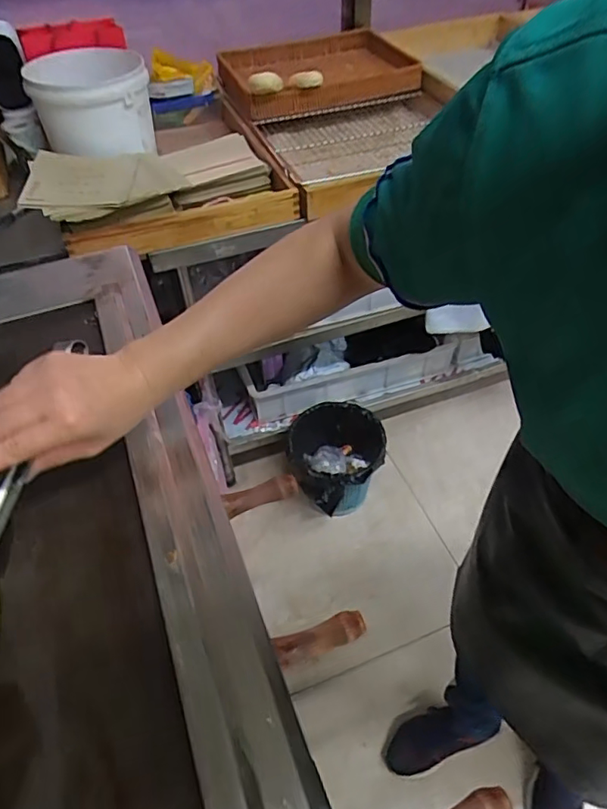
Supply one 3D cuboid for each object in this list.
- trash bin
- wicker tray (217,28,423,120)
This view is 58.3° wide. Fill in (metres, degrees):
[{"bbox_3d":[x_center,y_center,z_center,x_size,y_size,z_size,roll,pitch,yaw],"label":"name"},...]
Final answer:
[{"bbox_3d":[0.084,0.168,1.444,0.230,0.251,0.235,-1,49,1],"label":"trash bin"},{"bbox_3d":[0.028,-0.759,1.227,0.417,0.073,0.320,-19,46,-12],"label":"wicker tray"}]

